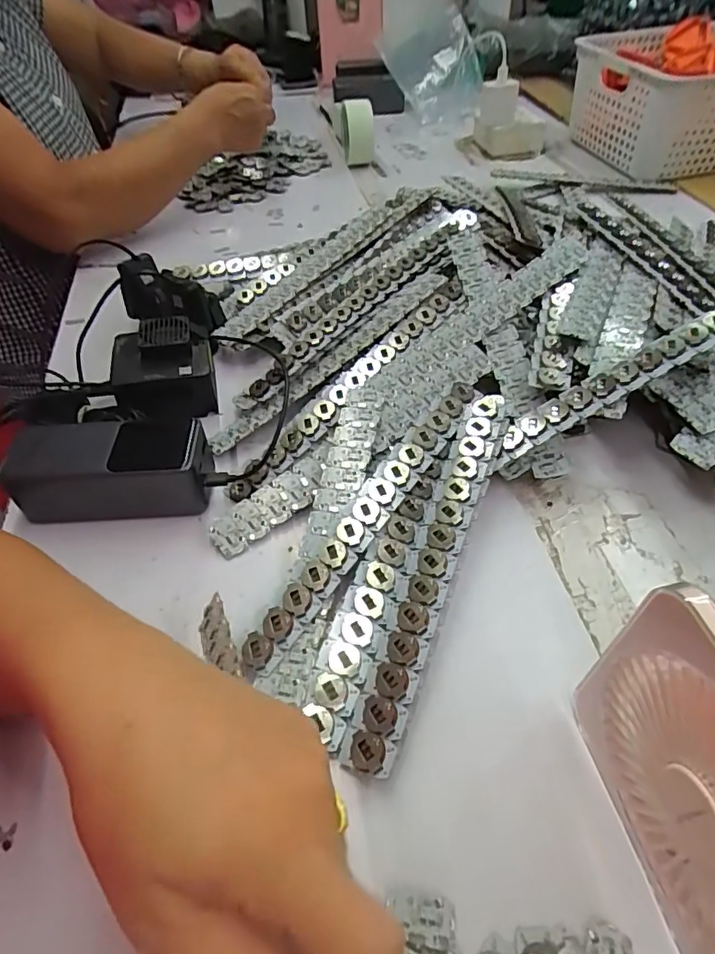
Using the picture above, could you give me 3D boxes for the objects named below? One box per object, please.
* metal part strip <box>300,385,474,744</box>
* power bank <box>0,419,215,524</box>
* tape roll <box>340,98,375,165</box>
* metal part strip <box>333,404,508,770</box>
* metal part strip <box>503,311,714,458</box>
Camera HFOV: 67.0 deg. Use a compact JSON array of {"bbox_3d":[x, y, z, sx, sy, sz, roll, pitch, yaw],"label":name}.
[{"bbox_3d":[0.027,0.034,0.348,0.026,0.006,0.253,19,60,12],"label":"metal part strip"},{"bbox_3d":[-0.171,-0.007,0.380,0.130,0.051,0.057,-6,48,-2],"label":"power bank"},{"bbox_3d":[0.000,-0.506,0.797,0.047,0.082,0.077,-5,48,-1],"label":"tape roll"},{"bbox_3d":[0.049,0.046,0.330,0.028,0.009,0.253,9,57,28],"label":"metal part strip"},{"bbox_3d":[0.187,-0.070,0.373,0.192,0.009,0.027,-30,51,1],"label":"metal part strip"}]

